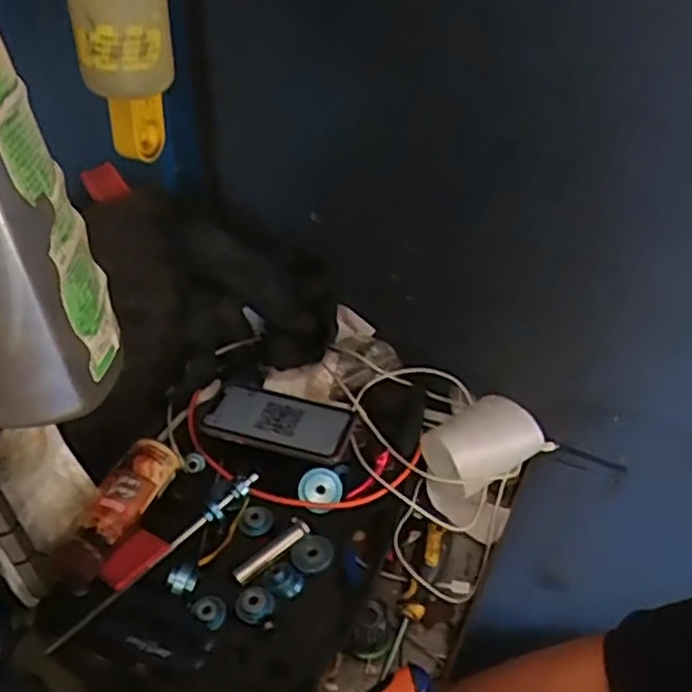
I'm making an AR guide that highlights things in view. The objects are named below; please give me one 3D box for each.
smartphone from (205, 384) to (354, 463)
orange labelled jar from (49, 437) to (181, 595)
[{"bbox_3d":[-0.069,0.078,0.712,0.143,0.016,0.081,13,41,11],"label":"smartphone"},{"bbox_3d":[-0.207,0.145,0.624,0.047,0.039,0.144,16,42,14],"label":"orange labelled jar"}]

